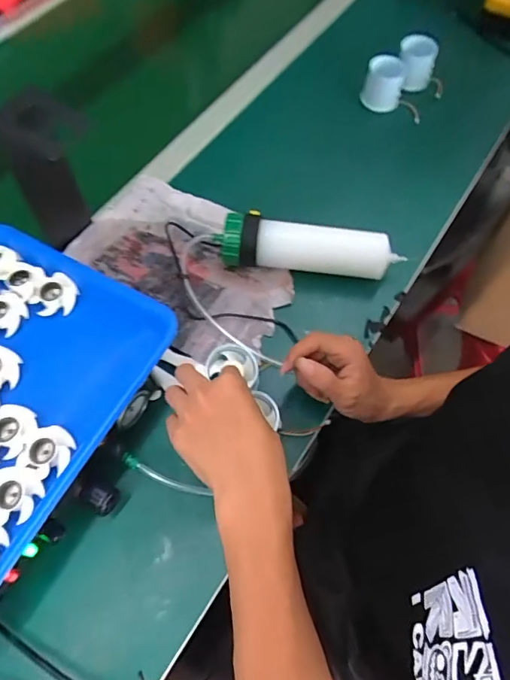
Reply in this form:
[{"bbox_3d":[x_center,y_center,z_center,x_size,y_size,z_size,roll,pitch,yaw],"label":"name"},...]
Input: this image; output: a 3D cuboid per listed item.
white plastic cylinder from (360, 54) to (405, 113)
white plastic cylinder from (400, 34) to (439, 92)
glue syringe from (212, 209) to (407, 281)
[{"bbox_3d":[0.195,-0.386,0.681,0.056,0.056,0.056,14,65,8],"label":"white plastic cylinder"},{"bbox_3d":[0.243,-0.419,0.681,0.057,0.047,0.064,19,66,10],"label":"white plastic cylinder"},{"bbox_3d":[0.064,-0.118,0.539,0.220,0.057,0.063,1,64,2],"label":"glue syringe"}]

